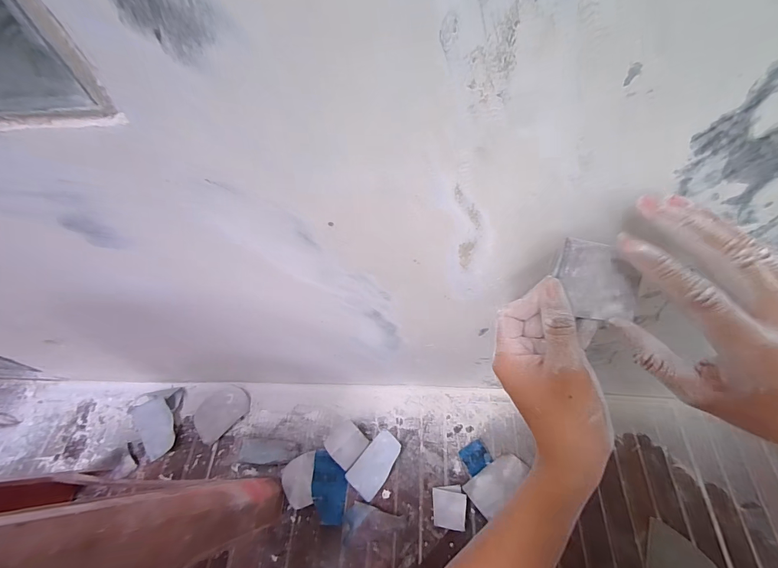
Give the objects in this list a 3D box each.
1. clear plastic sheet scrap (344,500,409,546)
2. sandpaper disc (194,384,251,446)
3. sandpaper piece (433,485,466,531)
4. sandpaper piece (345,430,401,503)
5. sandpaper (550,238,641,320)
[{"bbox_3d":[-0.023,0.367,0.523,0.096,0.021,0.052,-13,61,13],"label":"clear plastic sheet scrap"},{"bbox_3d":[-0.311,0.228,0.621,0.084,0.020,0.096,37,67,23],"label":"sandpaper disc"},{"bbox_3d":[0.094,0.347,0.530,0.049,0.014,0.055,3,58,5],"label":"sandpaper piece"},{"bbox_3d":[-0.022,0.302,0.571,0.056,0.014,0.100,34,66,22],"label":"sandpaper piece"},{"bbox_3d":[0.149,-0.002,0.242,0.057,0.004,0.051,11,99,5],"label":"sandpaper"}]

